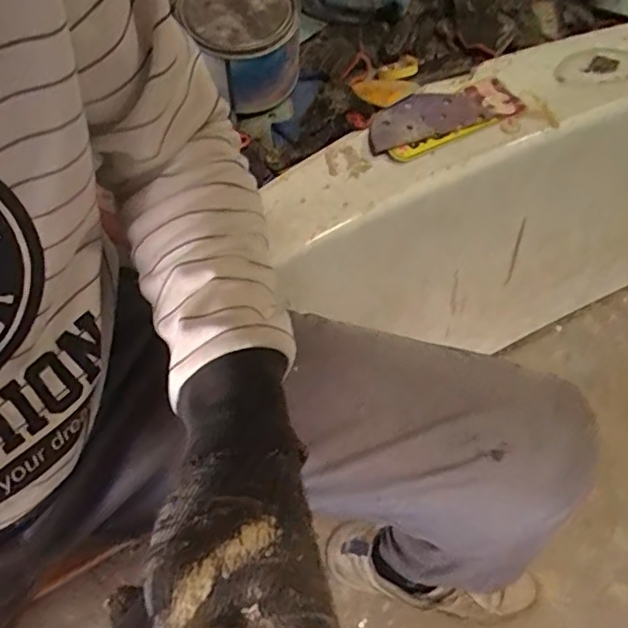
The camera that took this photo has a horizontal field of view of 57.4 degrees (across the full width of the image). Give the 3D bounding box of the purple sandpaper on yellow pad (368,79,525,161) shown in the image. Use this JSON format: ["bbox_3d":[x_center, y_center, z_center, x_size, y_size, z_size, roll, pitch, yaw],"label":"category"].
[{"bbox_3d":[0.132,-0.200,0.586,0.155,0.011,0.063,-21,70,-6],"label":"purple sandpaper on yellow pad"}]

